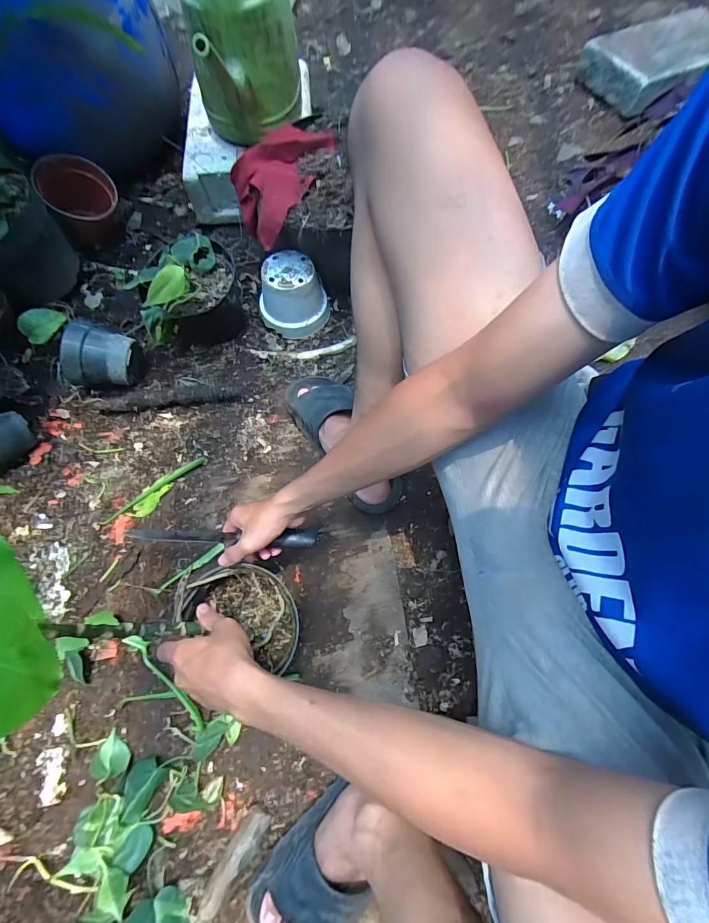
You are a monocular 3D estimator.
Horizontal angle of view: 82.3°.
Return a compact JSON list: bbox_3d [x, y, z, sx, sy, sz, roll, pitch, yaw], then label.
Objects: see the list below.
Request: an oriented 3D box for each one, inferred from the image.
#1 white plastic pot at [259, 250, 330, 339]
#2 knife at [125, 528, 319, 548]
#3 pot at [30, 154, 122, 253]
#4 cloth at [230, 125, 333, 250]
[{"bbox_3d":[-0.122,-0.322,0.786,0.129,0.100,0.114,17,73,8],"label":"white plastic pot"},{"bbox_3d":[-0.178,0.104,0.562,0.254,0.013,0.025,2,69,-3],"label":"knife"},{"bbox_3d":[-0.575,-0.539,0.858,0.140,0.135,0.145,-18,78,-28],"label":"pot"},{"bbox_3d":[-0.117,-0.488,0.712,0.179,0.087,0.184,-15,69,-9],"label":"cloth"}]

